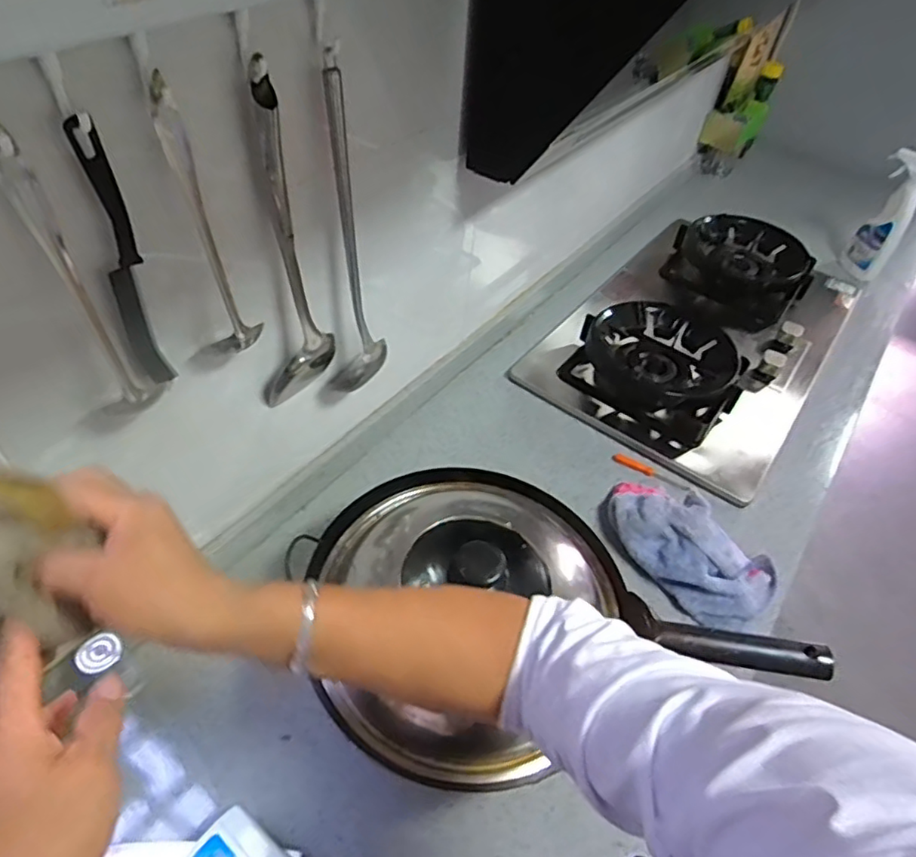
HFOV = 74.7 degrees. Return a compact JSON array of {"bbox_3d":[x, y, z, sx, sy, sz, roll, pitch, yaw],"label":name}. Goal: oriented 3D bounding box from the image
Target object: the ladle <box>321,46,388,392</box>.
[{"bbox_3d":[-0.111,-0.182,0.633,0.060,0.355,0.060,9,48,2],"label":"ladle"}]

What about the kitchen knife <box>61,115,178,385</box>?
[{"bbox_3d":[-0.252,-0.119,0.454,0.028,0.214,0.019,-18,52,-21],"label":"kitchen knife"}]

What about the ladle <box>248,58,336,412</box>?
[{"bbox_3d":[-0.173,-0.168,0.600,0.079,0.353,0.071,-6,49,-11],"label":"ladle"}]

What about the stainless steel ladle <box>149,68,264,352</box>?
[{"bbox_3d":[-0.201,-0.154,0.485,0.049,0.220,0.037,-13,51,-17],"label":"stainless steel ladle"}]

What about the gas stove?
[{"bbox_3d":[0.461,-0.214,1.138,0.446,0.127,0.719,32,52,21],"label":"gas stove"}]

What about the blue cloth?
[{"bbox_3d":[0.304,0.147,0.793,0.130,0.062,0.236,-33,59,-30],"label":"blue cloth"}]

